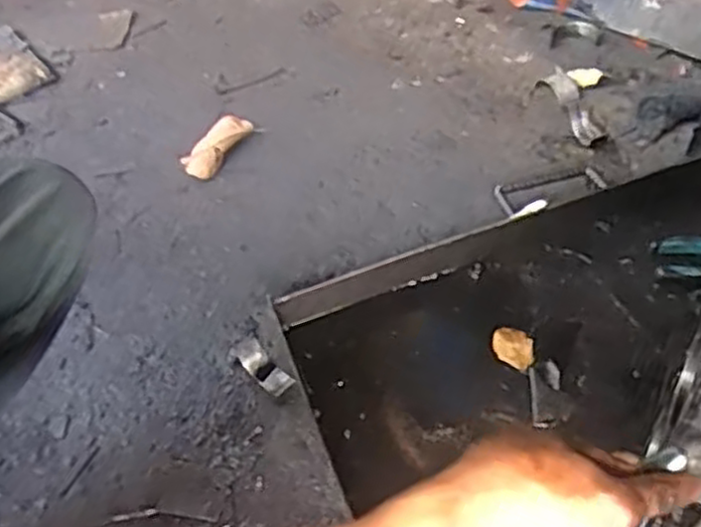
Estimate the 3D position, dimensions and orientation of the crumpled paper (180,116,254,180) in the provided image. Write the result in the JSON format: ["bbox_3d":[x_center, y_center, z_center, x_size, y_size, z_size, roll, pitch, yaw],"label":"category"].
[{"bbox_3d":[-0.182,-0.160,1.014,0.051,0.024,0.116,21,53,21],"label":"crumpled paper"}]

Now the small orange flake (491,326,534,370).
[{"bbox_3d":[0.166,0.087,0.763,0.041,0.010,0.048,4,49,8],"label":"small orange flake"}]

